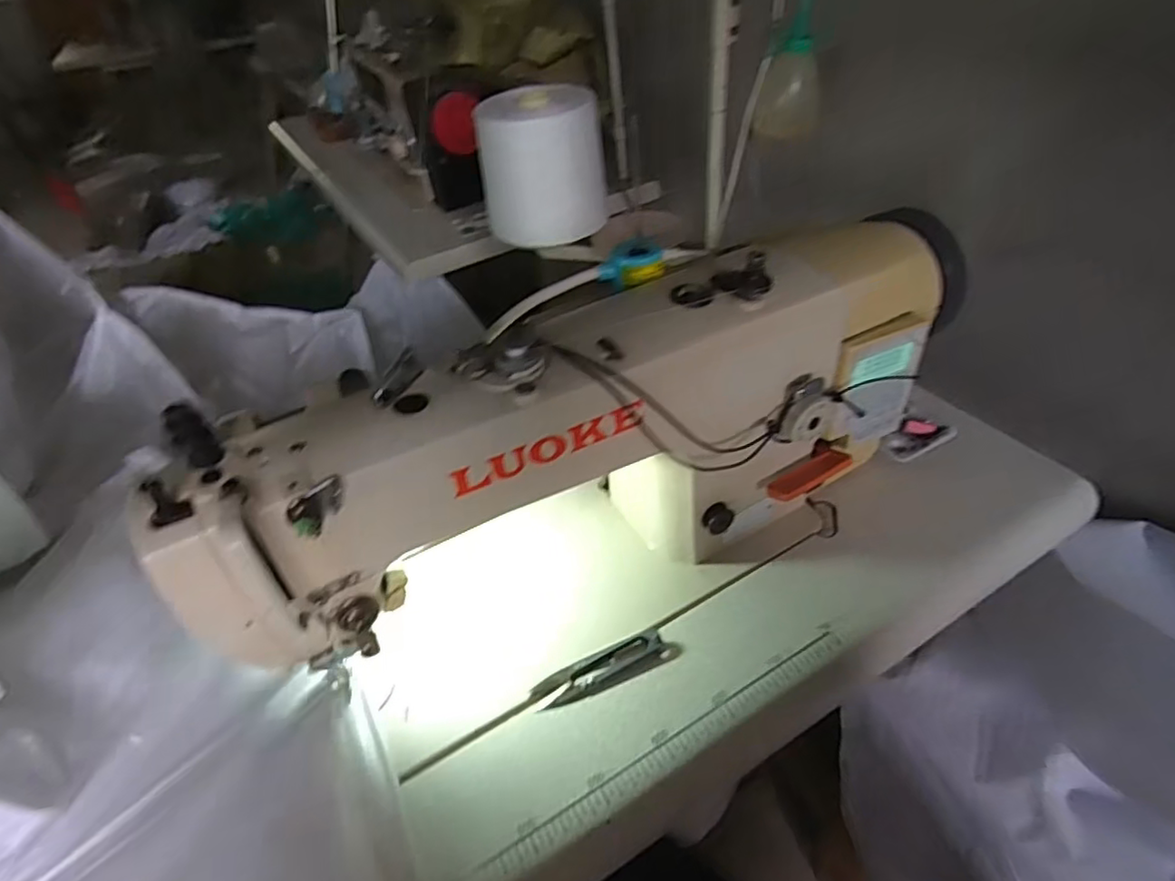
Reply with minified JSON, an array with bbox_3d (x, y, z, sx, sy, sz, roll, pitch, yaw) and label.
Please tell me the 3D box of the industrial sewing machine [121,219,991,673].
[{"bbox_3d":[0.032,0.001,0.472,0.572,0.242,0.151,-22,44,-17],"label":"industrial sewing machine"}]

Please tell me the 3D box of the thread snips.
[{"bbox_3d":[0.014,0.165,0.456,0.109,0.009,0.025,-18,43,-13],"label":"thread snips"}]

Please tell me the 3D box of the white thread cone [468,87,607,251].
[{"bbox_3d":[-0.062,-0.359,0.812,0.151,0.166,0.132,-9,42,-3],"label":"white thread cone"}]

